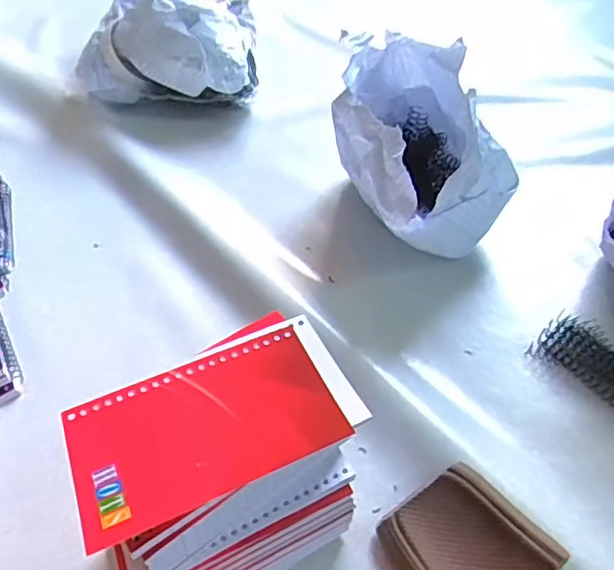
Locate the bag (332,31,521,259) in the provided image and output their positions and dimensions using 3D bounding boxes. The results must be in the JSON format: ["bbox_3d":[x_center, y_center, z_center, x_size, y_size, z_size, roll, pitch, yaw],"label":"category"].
[{"bbox_3d":[0.101,-0.127,0.560,0.130,0.148,0.212,-15,49,-10],"label":"bag"}]

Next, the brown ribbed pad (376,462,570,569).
[{"bbox_3d":[0.098,0.168,0.373,0.088,0.021,0.086,-31,54,-20],"label":"brown ribbed pad"}]

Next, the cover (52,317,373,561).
[{"bbox_3d":[-0.048,0.066,0.299,0.138,0.010,0.081,-19,50,-15],"label":"cover"}]

